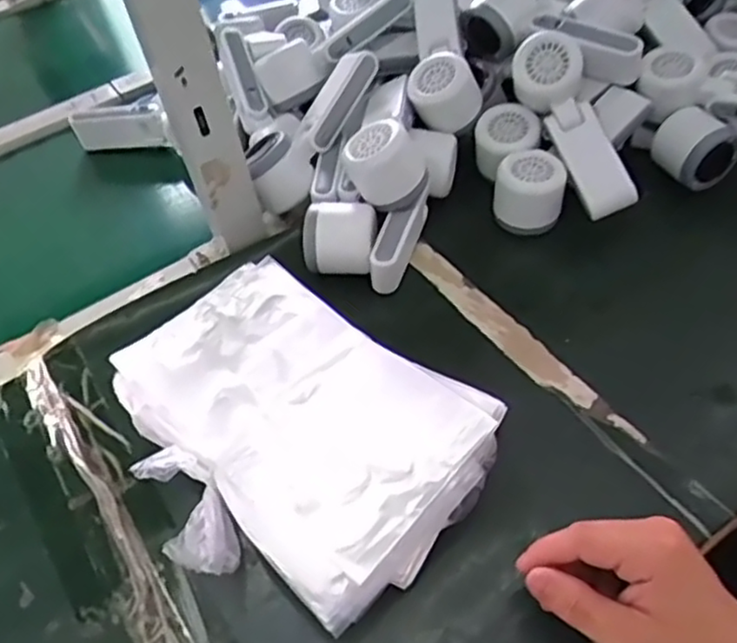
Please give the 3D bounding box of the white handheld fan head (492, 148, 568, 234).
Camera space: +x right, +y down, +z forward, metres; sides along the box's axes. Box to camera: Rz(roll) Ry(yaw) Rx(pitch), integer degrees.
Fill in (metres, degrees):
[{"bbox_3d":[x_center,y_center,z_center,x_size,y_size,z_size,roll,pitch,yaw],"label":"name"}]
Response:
[{"bbox_3d":[0.140,-0.114,0.599,0.055,0.051,0.053,-4,51,4],"label":"white handheld fan head"}]

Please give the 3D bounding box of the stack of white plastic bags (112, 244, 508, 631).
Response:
[{"bbox_3d":[-0.050,0.077,0.467,0.236,0.074,0.196,31,60,28],"label":"stack of white plastic bags"}]

